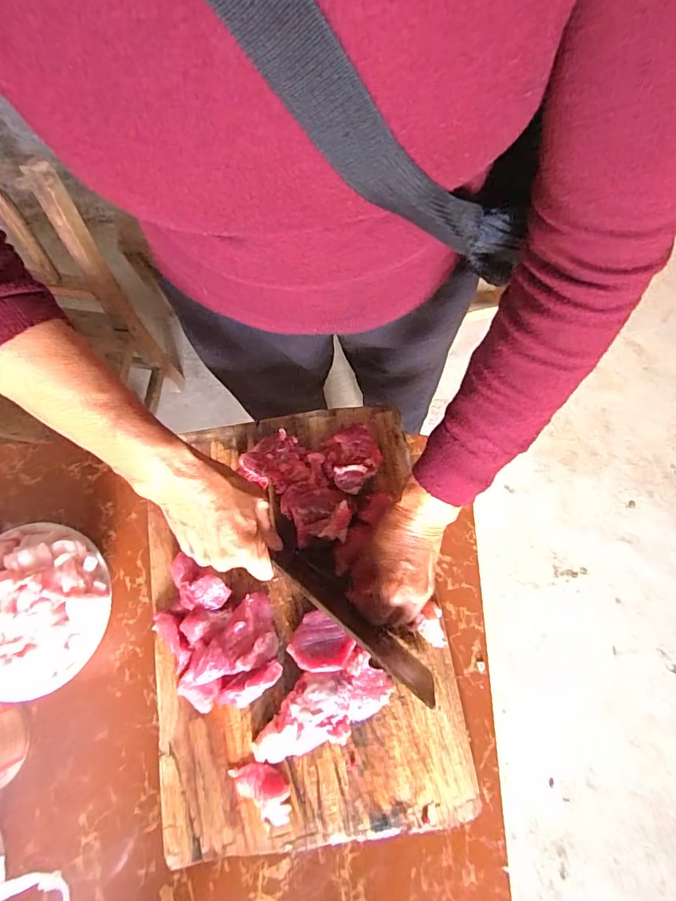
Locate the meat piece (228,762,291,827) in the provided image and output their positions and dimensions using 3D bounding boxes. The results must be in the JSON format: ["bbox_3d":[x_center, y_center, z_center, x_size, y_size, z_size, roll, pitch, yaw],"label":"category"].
[{"bbox_3d":[-0.064,0.293,0.394,0.060,0.011,0.034,37,78,11],"label":"meat piece"}]

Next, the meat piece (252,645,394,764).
[{"bbox_3d":[-0.016,0.231,0.402,0.126,0.021,0.061,-37,76,-9],"label":"meat piece"}]

